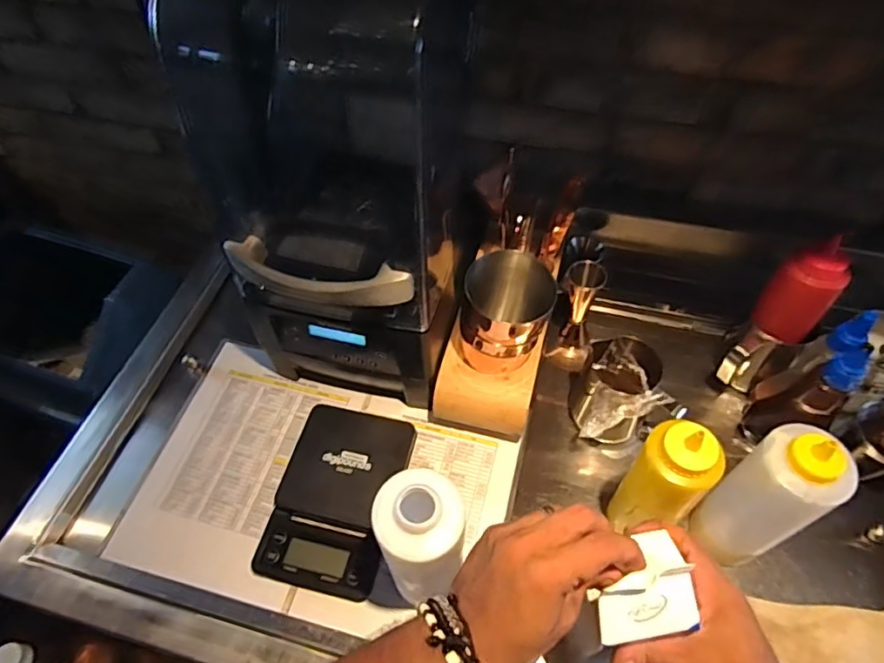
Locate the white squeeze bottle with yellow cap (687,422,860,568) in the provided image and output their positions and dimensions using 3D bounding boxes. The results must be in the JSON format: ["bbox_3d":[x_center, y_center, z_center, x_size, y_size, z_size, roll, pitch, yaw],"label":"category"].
[{"bbox_3d":[0.293,0.158,0.531,0.061,0.226,0.070,-35,60,-20],"label":"white squeeze bottle with yellow cap"}]

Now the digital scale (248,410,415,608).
[{"bbox_3d":[-0.114,0.177,0.620,0.127,0.026,0.188,10,56,9],"label":"digital scale"}]

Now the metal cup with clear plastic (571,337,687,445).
[{"bbox_3d":[0.200,0.075,0.661,0.092,0.131,0.096,-1,55,2],"label":"metal cup with clear plastic"}]

